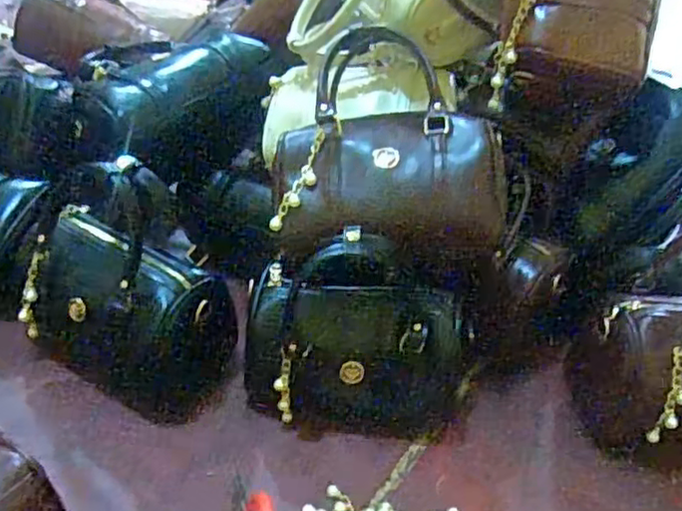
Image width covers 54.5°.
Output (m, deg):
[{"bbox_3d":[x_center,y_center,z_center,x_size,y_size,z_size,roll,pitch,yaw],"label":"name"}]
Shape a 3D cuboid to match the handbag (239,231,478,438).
[{"bbox_3d":[0.023,0.073,0.657,0.221,0.200,0.100,4,40,-2],"label":"handbag"}]

